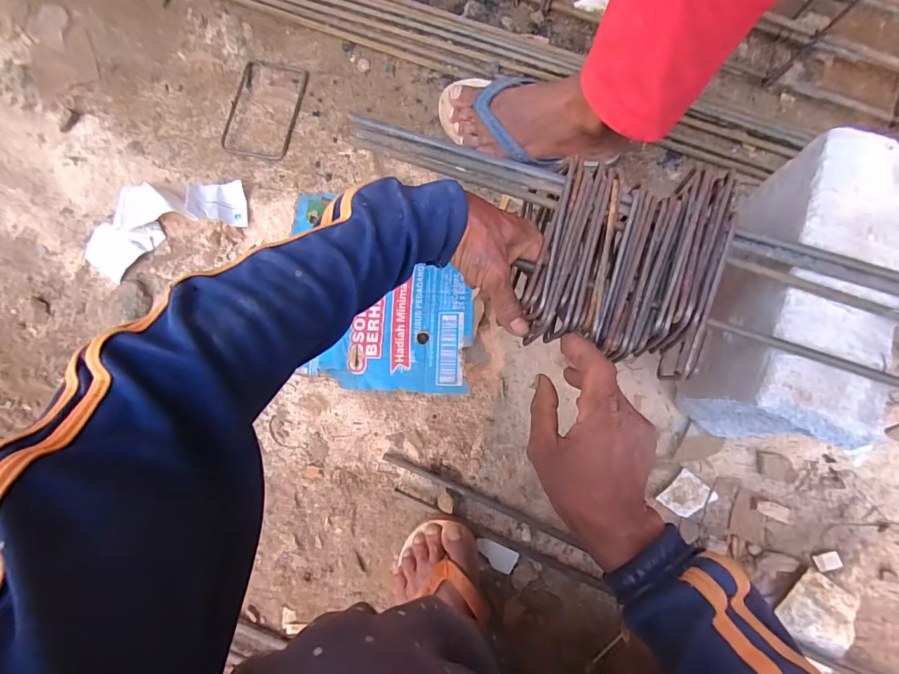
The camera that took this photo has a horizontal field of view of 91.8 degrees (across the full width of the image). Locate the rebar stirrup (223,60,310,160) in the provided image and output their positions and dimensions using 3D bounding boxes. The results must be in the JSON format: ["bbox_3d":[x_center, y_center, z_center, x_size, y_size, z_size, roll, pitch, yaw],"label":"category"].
[{"bbox_3d":[-0.265,-0.325,0.622,0.105,0.007,0.147,13,84,6],"label":"rebar stirrup"}]

